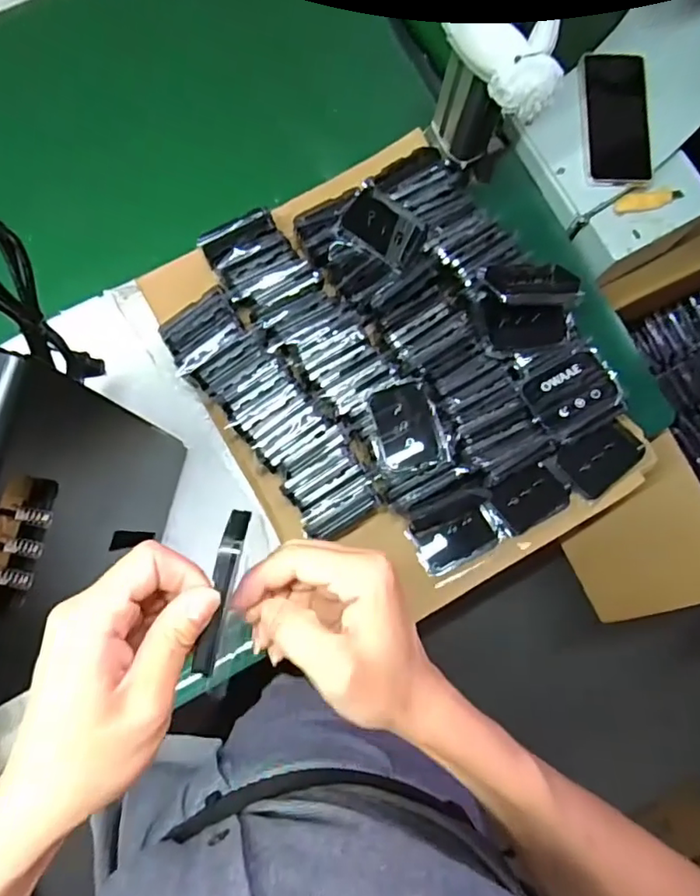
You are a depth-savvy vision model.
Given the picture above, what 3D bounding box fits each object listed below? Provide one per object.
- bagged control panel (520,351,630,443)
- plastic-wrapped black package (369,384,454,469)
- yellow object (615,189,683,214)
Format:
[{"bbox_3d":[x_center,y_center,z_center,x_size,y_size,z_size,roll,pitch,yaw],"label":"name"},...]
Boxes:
[{"bbox_3d":[0.227,-0.051,0.570,0.088,0.021,0.072,-27,84,-5],"label":"bagged control panel"},{"bbox_3d":[0.058,-0.022,0.568,0.069,0.013,0.085,-11,83,-4],"label":"plastic-wrapped black package"},{"bbox_3d":[0.360,-0.298,0.674,0.080,0.011,0.028,-10,83,-4],"label":"yellow object"}]

